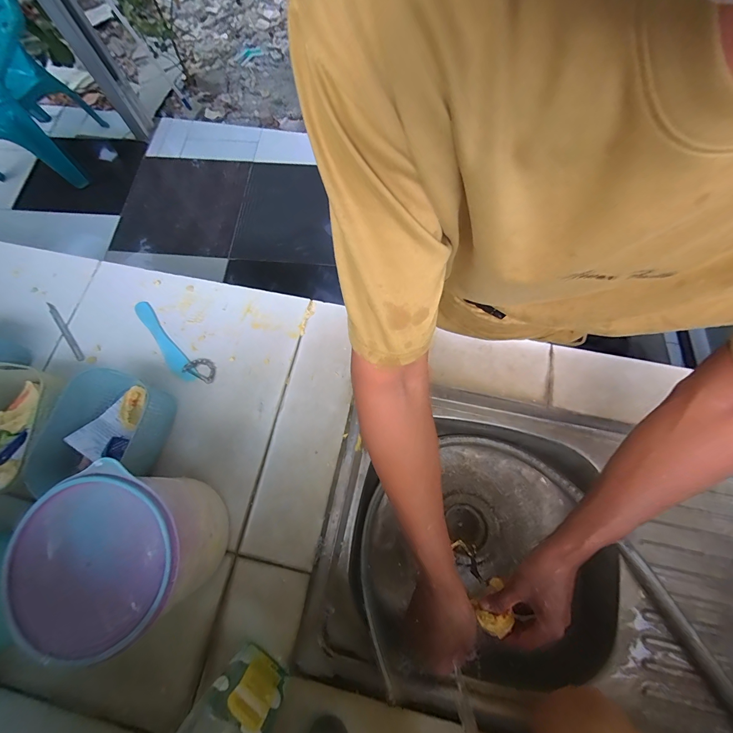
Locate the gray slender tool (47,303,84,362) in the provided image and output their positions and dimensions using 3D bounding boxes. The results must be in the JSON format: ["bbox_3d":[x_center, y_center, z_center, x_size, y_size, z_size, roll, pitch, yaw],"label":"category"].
[{"bbox_3d":[-0.507,-0.058,0.561,0.012,0.009,0.127,-37,75,-9],"label":"gray slender tool"}]

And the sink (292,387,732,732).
[{"bbox_3d":[0.331,0.286,0.489,0.783,0.145,0.395,12,74,5],"label":"sink"}]

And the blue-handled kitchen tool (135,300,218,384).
[{"bbox_3d":[-0.330,-0.042,0.543,0.029,0.006,0.170,-38,76,-10],"label":"blue-handled kitchen tool"}]

